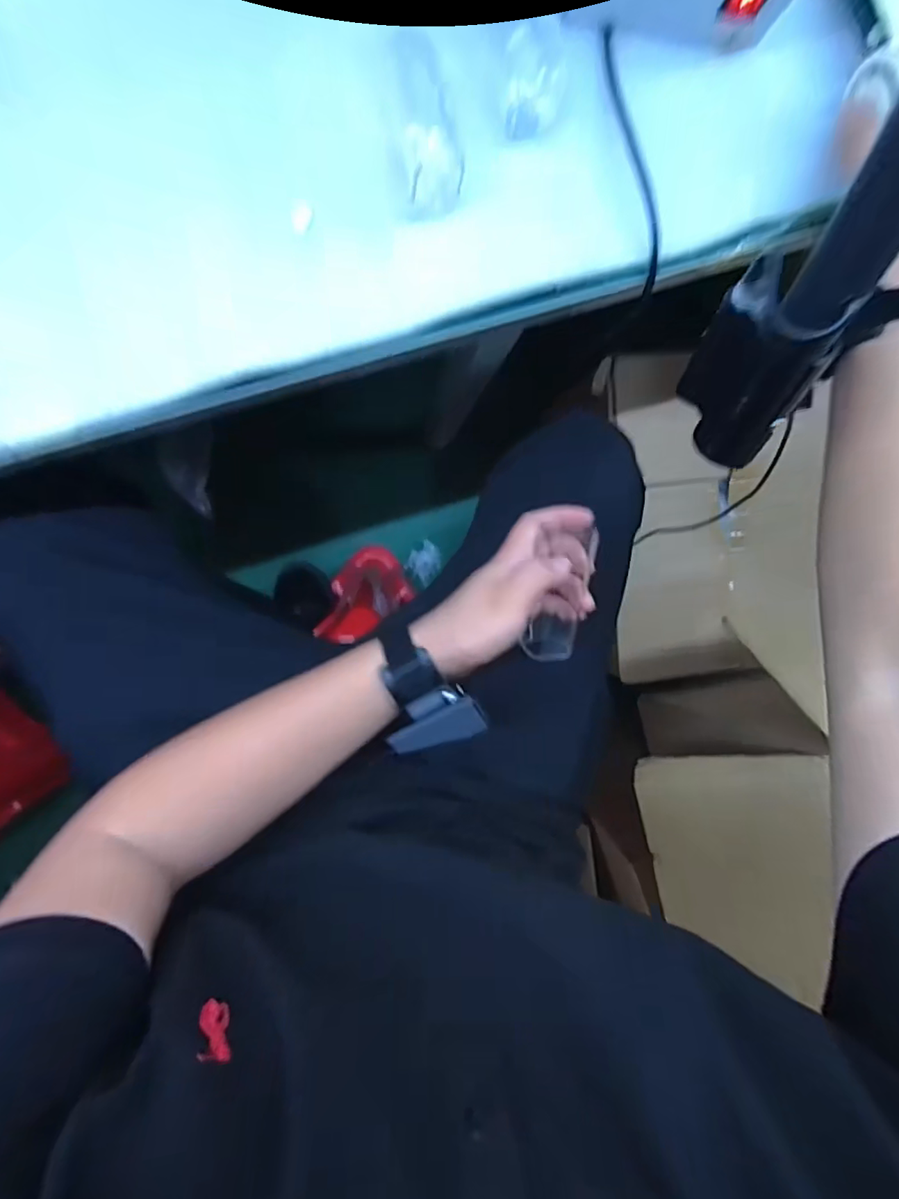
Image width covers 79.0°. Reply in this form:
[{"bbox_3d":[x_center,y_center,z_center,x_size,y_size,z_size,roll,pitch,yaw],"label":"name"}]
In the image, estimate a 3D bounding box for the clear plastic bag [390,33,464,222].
[{"bbox_3d":[-0.013,-0.284,0.335,0.043,0.038,0.073,-2,96,-6],"label":"clear plastic bag"}]

